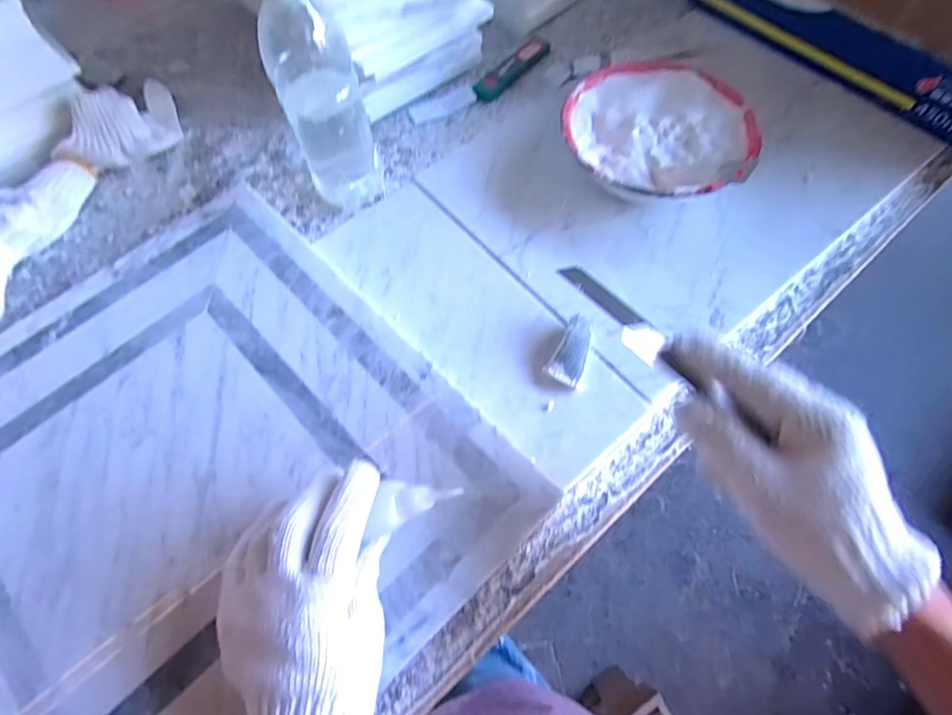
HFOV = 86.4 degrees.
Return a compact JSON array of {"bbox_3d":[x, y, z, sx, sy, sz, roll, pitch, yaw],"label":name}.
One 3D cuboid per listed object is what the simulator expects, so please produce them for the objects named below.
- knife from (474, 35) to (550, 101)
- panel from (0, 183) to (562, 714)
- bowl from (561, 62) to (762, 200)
[{"bbox_3d":[0.041,-0.326,0.569,0.024,0.016,0.121,35,71,17],"label":"knife"},{"bbox_3d":[-0.224,0.087,0.354,0.405,0.017,0.399,-41,69,-18],"label":"panel"},{"bbox_3d":[0.165,-0.195,0.469,0.159,0.057,0.155,-1,65,2],"label":"bowl"}]

